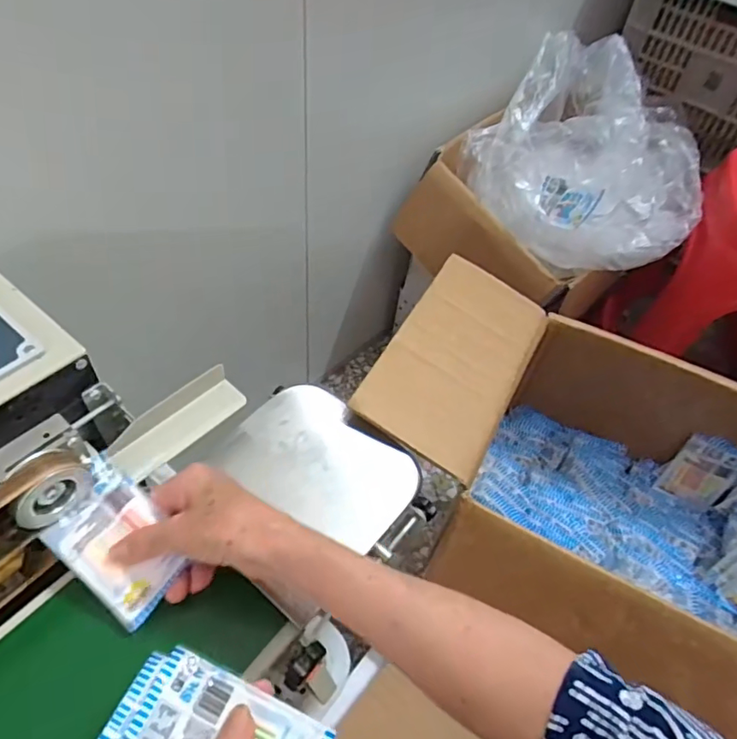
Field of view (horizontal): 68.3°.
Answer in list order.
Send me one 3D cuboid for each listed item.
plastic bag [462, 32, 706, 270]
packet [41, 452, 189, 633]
[{"bbox_3d":[0.361,-0.343,0.851,0.340,0.161,0.393,29,54,16],"label":"plastic bag"},{"bbox_3d":[-0.173,0.116,0.372,0.103,0.007,0.063,45,70,6],"label":"packet"}]

